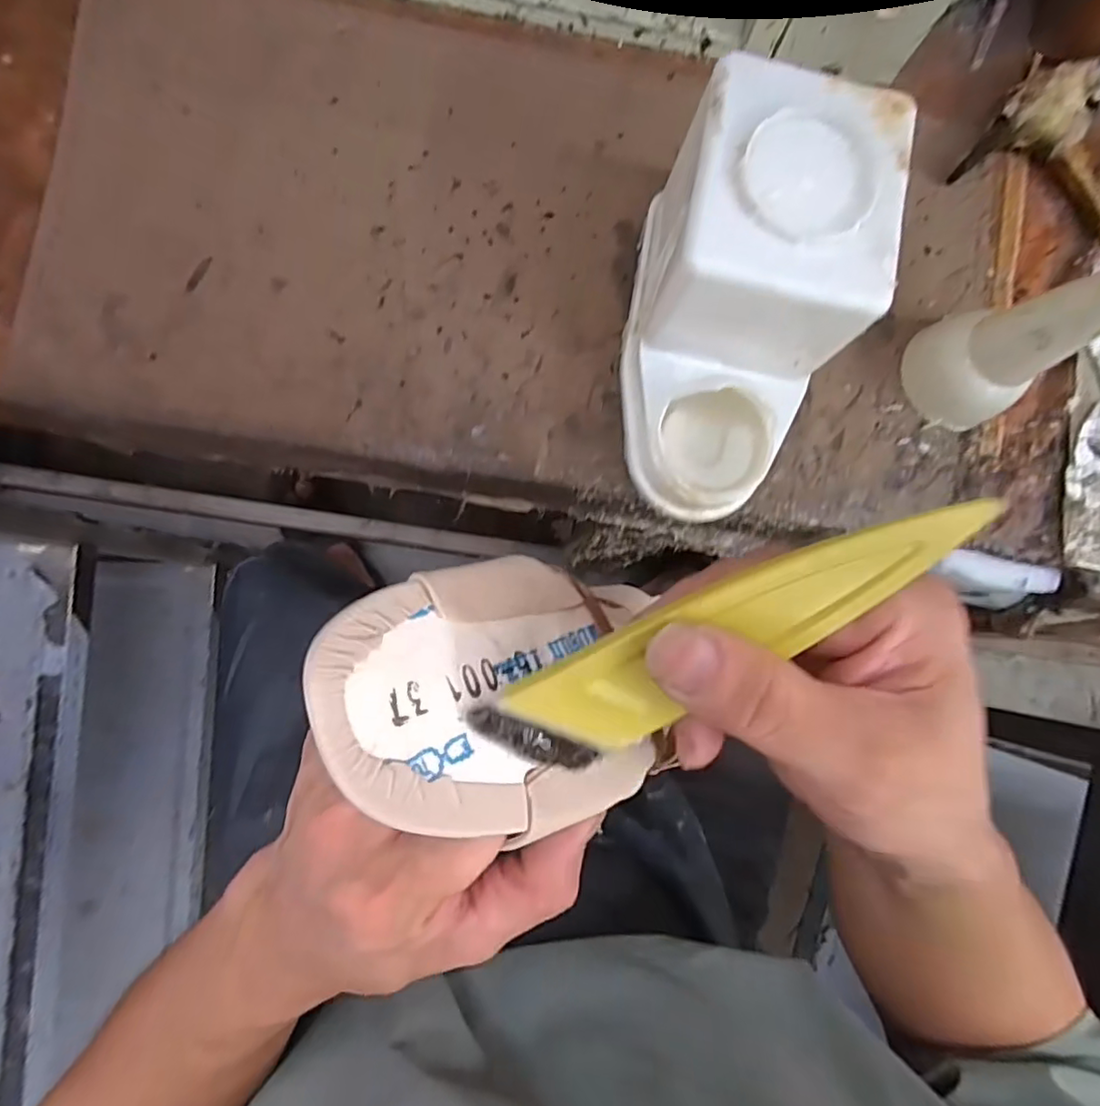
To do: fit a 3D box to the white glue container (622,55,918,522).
[{"bbox_3d":[0.097,-0.124,0.322,0.111,0.115,0.193,19,85,-3],"label":"white glue container"}]

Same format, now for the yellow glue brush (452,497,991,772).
[{"bbox_3d":[0.045,0.023,0.155,0.134,0.004,0.032,-29,107,10],"label":"yellow glue brush"}]

